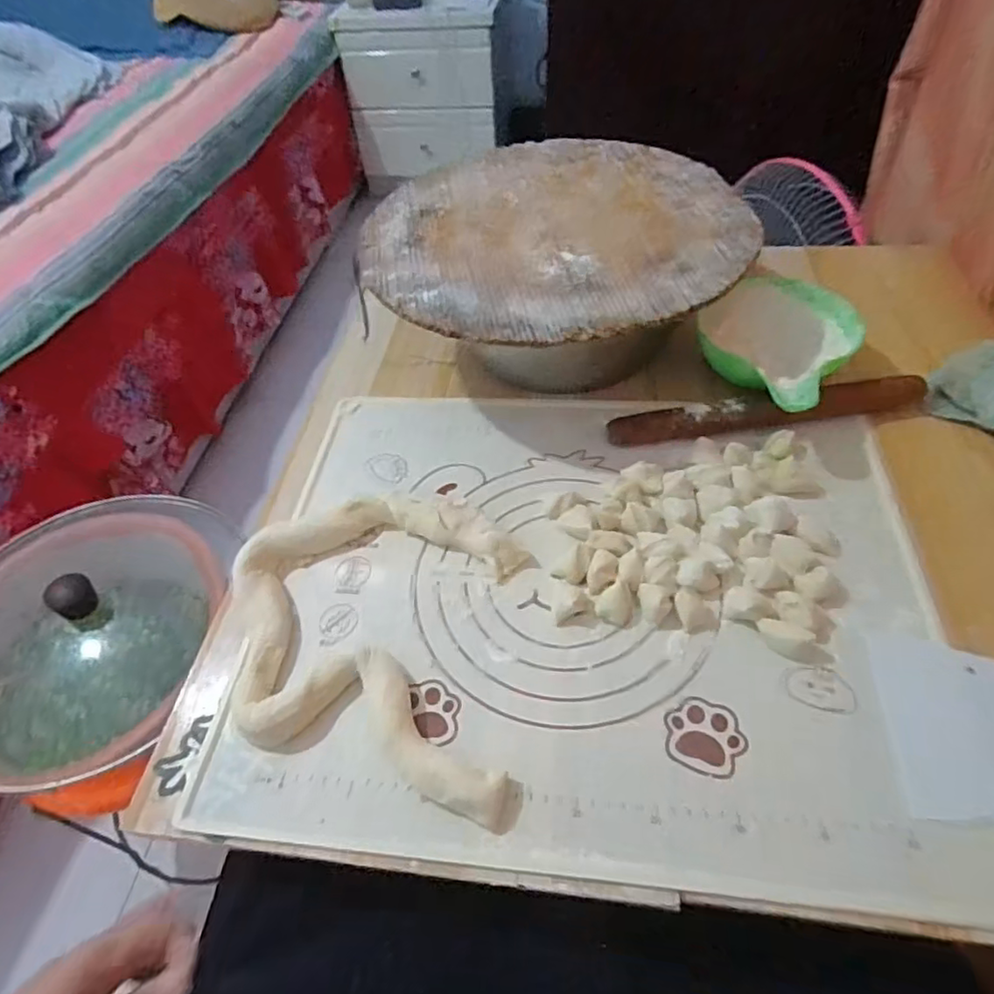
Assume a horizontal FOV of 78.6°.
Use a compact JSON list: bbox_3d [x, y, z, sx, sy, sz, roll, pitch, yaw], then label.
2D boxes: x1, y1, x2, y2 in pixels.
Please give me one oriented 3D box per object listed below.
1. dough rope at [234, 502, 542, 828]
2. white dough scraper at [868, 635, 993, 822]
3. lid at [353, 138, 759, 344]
[{"bbox_3d":[-0.094,0.097,0.447,0.220,0.027,0.230,2,53,8],"label":"dough rope"},{"bbox_3d":[0.292,0.143,0.384,0.079,0.006,0.114,3,53,8],"label":"white dough scraper"},{"bbox_3d":[0.053,-0.258,0.573,0.349,0.010,0.348,-3,52,4],"label":"lid"}]

